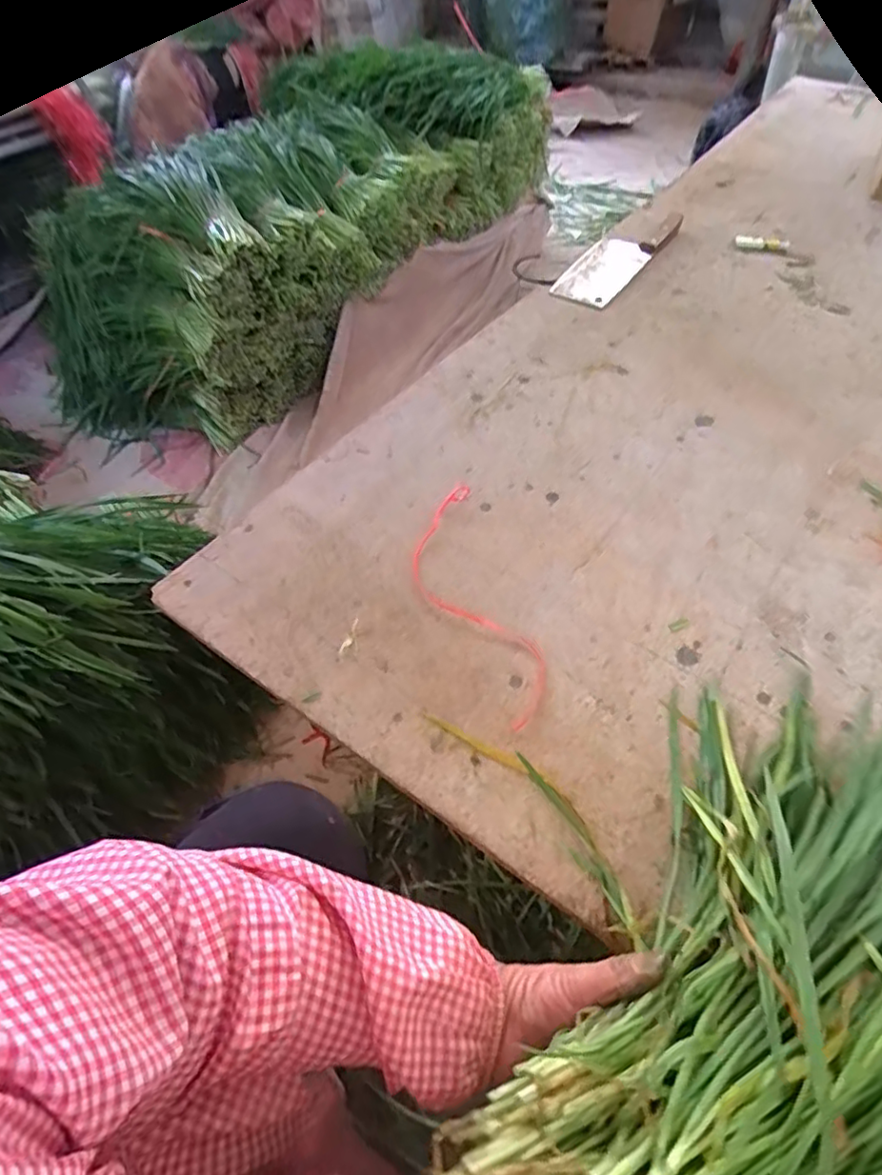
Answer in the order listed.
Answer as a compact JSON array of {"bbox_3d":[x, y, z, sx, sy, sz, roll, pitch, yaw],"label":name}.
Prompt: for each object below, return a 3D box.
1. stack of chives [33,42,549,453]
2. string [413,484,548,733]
[{"bbox_3d":[-0.346,-0.847,1.359,1.270,0.411,0.649,-41,61,-11],"label":"stack of chives"},{"bbox_3d":[0.024,0.006,0.542,0.081,0.008,0.262,-14,54,-8],"label":"string"}]

